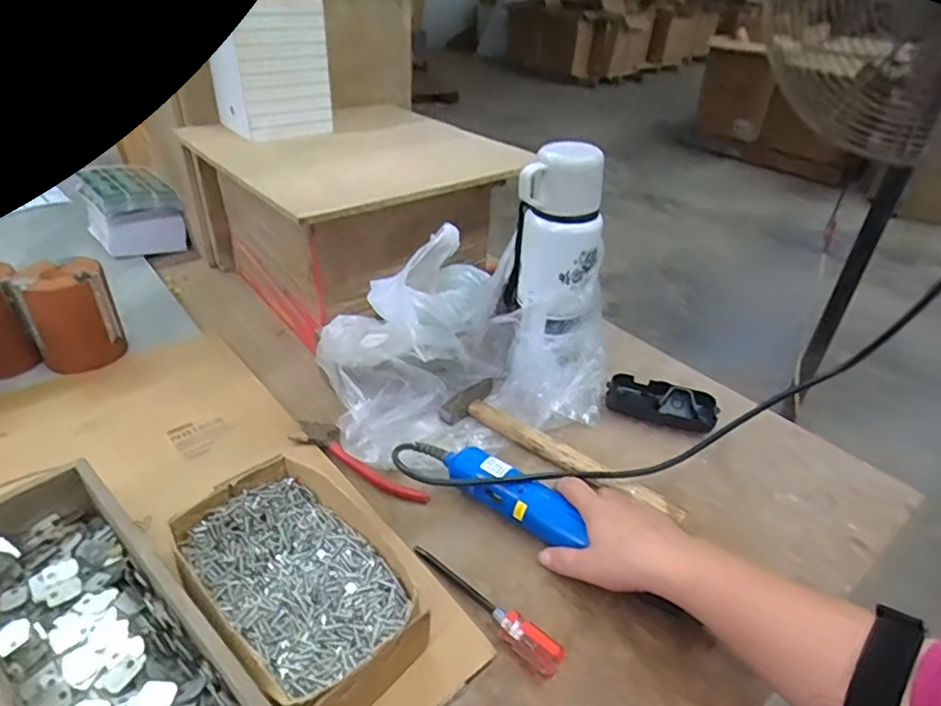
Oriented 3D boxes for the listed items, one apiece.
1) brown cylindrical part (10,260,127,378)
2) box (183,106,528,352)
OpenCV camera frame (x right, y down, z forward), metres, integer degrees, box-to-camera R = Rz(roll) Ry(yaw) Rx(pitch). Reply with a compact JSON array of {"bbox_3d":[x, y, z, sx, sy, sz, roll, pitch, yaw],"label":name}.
[{"bbox_3d":[-0.419,-0.042,0.607,0.078,0.099,0.068,-21,43,-32],"label":"brown cylindrical part"},{"bbox_3d":[-0.155,-0.169,0.725,0.268,0.212,0.364,-23,43,-33],"label":"box"}]

